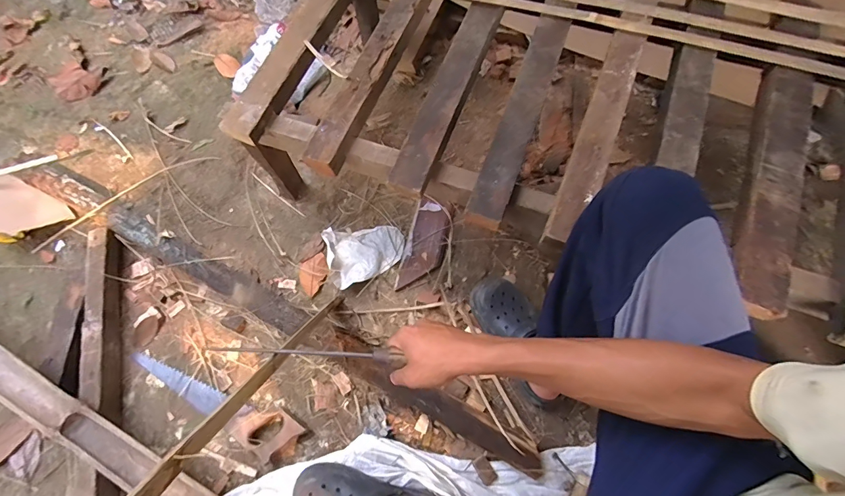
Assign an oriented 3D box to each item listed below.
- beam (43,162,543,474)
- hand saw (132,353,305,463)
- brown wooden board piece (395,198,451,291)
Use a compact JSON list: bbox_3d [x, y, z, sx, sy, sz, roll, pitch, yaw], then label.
[{"bbox_3d":[-0.359,0.115,0.875,1.328,0.042,0.080,27,73,11],"label":"beam"},{"bbox_3d":[-0.435,0.304,0.829,0.401,0.034,0.093,29,73,12],"label":"hand saw"},{"bbox_3d":[0.008,-0.006,0.925,0.087,0.025,0.220,14,71,7],"label":"brown wooden board piece"}]

